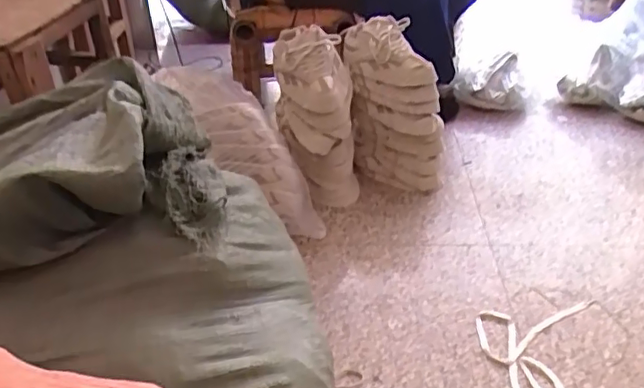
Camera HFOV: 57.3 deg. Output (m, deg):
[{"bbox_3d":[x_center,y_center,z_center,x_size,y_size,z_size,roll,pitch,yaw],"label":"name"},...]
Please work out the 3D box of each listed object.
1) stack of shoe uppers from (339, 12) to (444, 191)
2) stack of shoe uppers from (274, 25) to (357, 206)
[{"bbox_3d":[0.170,-0.199,1.379,0.226,0.368,0.160,3,35,7],"label":"stack of shoe uppers"},{"bbox_3d":[-0.012,-0.152,1.295,0.160,0.378,0.136,-6,35,-6],"label":"stack of shoe uppers"}]

